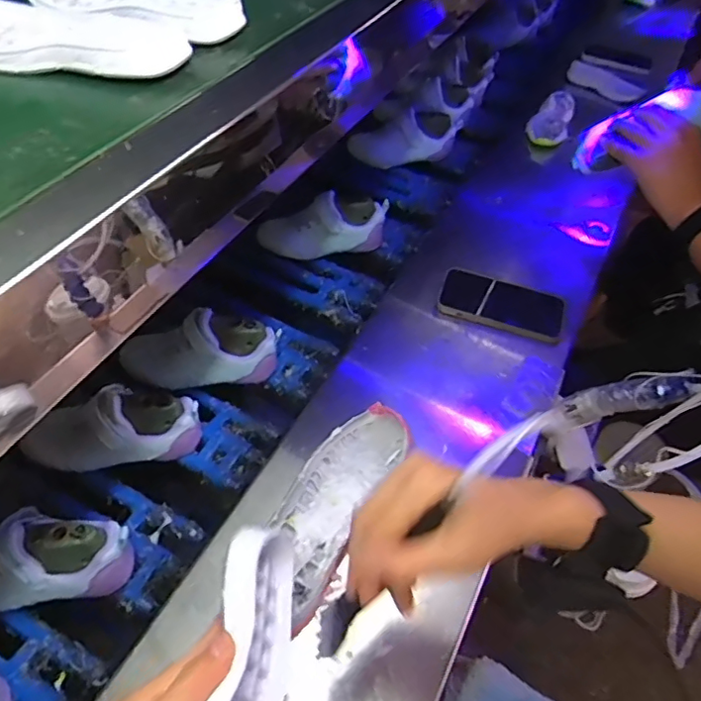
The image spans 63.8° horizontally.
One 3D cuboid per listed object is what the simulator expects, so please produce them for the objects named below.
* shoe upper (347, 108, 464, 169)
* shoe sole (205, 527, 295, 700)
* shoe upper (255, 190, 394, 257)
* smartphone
[{"bbox_3d":[0.094,-0.364,0.977,0.191,0.065,0.074,-7,52,12],"label":"shoe upper"},{"bbox_3d":[-0.060,0.198,0.331,0.040,0.077,0.187,4,39,-1],"label":"shoe sole"},{"bbox_3d":[-0.038,-0.184,0.824,0.184,0.070,0.075,-9,50,-8],"label":"shoe upper"},{"bbox_3d":[0.198,-0.062,0.739,0.160,0.016,0.086,14,50,11],"label":"smartphone"}]

